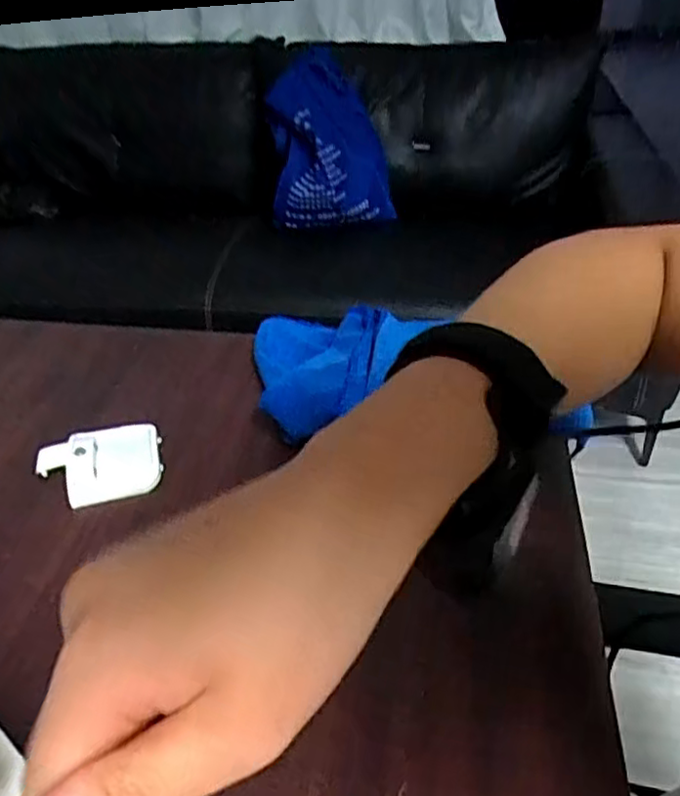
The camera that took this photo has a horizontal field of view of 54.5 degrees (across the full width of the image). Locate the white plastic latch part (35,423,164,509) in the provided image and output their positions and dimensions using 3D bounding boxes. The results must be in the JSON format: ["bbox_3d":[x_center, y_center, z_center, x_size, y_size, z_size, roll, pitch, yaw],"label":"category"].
[{"bbox_3d":[-0.167,0.044,0.462,0.078,0.020,0.065,-11,37,-10],"label":"white plastic latch part"}]

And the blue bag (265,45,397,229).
[{"bbox_3d":[-0.021,-0.557,1.473,0.265,0.315,0.267,-5,37,-3],"label":"blue bag"}]

